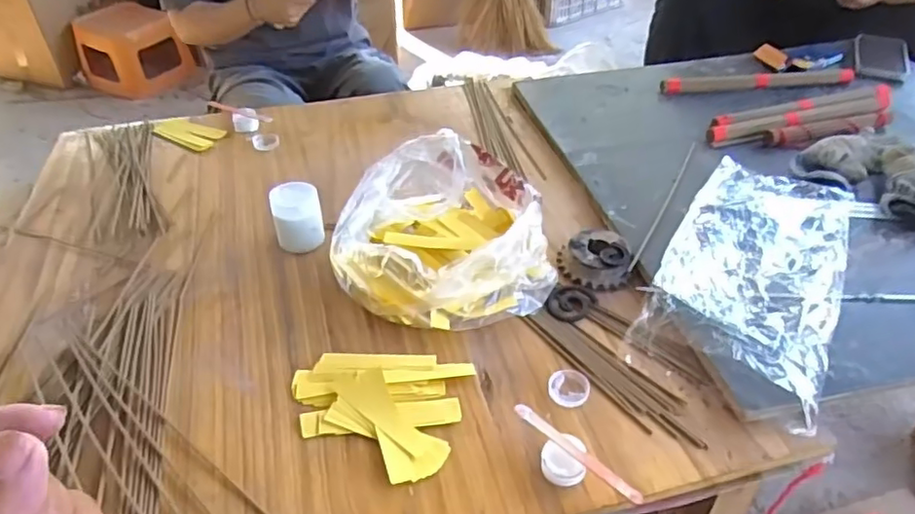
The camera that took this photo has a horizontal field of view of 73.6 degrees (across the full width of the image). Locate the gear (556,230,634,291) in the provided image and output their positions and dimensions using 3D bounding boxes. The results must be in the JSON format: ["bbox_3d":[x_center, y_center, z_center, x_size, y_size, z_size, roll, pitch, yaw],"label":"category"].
[{"bbox_3d":[0.155,-0.001,0.688,0.078,0.021,0.079,2,41,3],"label":"gear"}]

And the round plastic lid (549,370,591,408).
[{"bbox_3d":[0.105,0.122,0.573,0.037,0.004,0.042,9,42,11],"label":"round plastic lid"}]

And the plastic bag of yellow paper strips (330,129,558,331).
[{"bbox_3d":[-0.019,-0.029,0.673,0.227,0.093,0.219,-5,41,-5],"label":"plastic bag of yellow paper strips"}]

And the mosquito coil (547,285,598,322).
[{"bbox_3d":[0.123,0.047,0.653,0.045,0.011,0.053,23,46,25],"label":"mosquito coil"}]

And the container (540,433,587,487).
[{"bbox_3d":[0.087,0.169,0.506,0.035,0.024,0.035,4,41,5],"label":"container"}]

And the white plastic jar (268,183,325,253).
[{"bbox_3d":[-0.189,-0.051,0.720,0.056,0.063,0.068,-10,42,-11],"label":"white plastic jar"}]

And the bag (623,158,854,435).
[{"bbox_3d":[0.321,0.010,0.661,0.173,0.042,0.363,21,45,23],"label":"bag"}]

